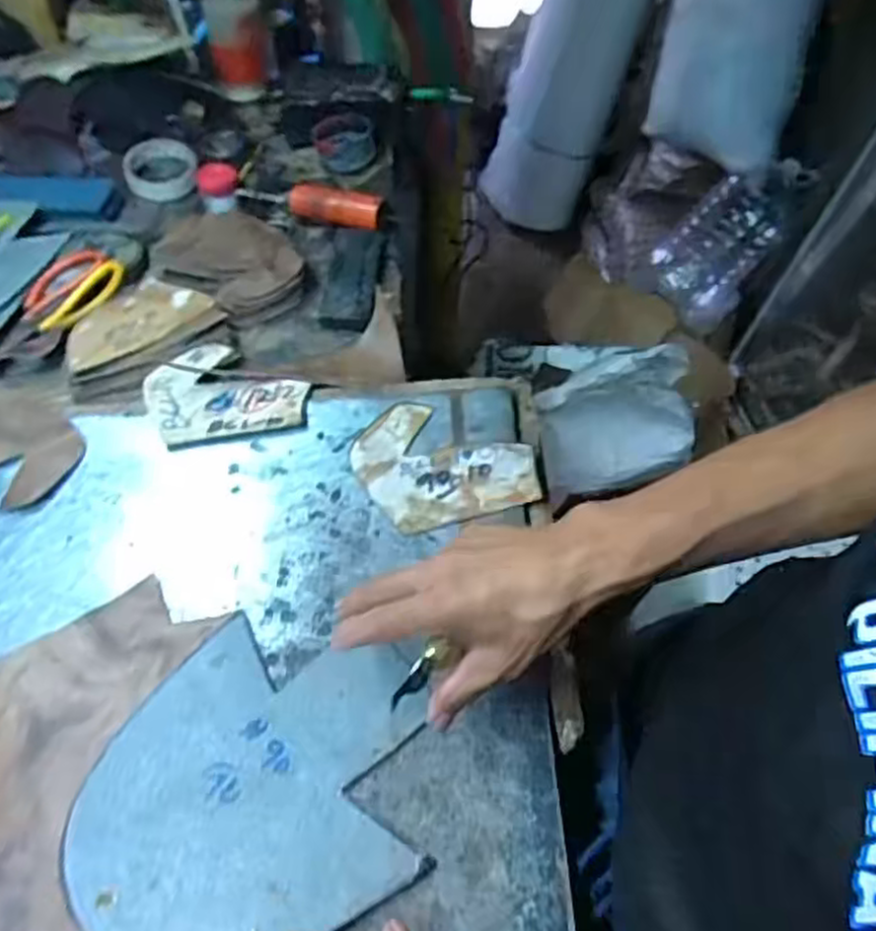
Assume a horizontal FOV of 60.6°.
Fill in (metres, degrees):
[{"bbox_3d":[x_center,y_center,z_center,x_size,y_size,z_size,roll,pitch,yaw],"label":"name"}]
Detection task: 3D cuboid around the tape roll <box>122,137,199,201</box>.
[{"bbox_3d":[-0.343,-0.361,0.930,0.086,0.034,0.094,-6,54,-8],"label":"tape roll"}]

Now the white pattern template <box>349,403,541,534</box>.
[{"bbox_3d":[0.003,-0.006,0.605,0.135,0.005,0.117,-16,58,-5],"label":"white pattern template"}]

